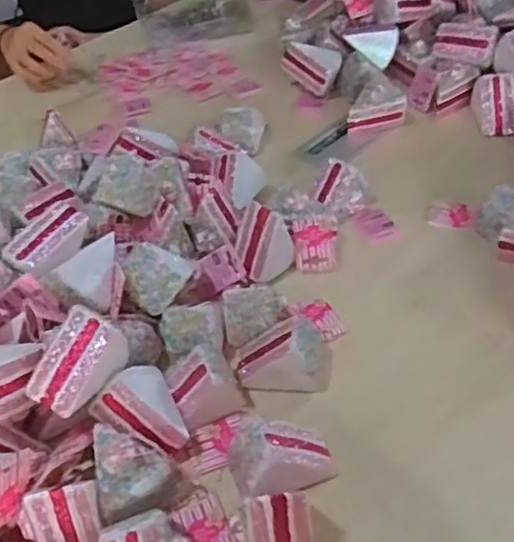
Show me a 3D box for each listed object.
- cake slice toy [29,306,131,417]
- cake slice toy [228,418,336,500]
[{"bbox_3d":[-0.162,0.079,0.579,0.050,0.053,0.084,22,50,26],"label":"cake slice toy"},{"bbox_3d":[0.022,0.163,0.573,0.091,0.061,0.060,-11,44,-6],"label":"cake slice toy"}]

